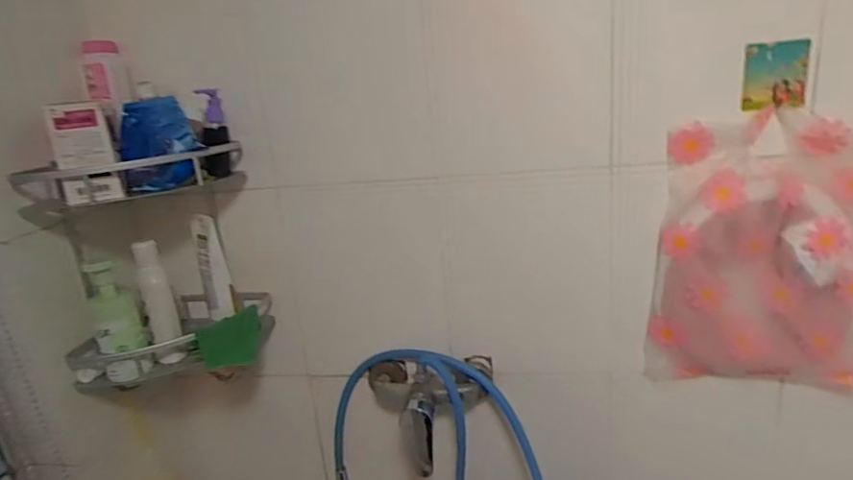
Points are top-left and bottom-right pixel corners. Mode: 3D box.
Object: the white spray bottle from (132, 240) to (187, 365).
[{"bbox_3d":[-0.380,0.090,0.783,0.041,0.170,0.047,-12,19,-19],"label":"white spray bottle"}]

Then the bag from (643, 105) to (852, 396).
[{"bbox_3d":[0.463,0.029,0.765,0.276,0.378,0.044,-2,18,13],"label":"bag"}]

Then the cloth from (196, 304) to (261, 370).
[{"bbox_3d":[-0.288,0.151,0.818,0.027,0.078,0.107,5,21,31],"label":"cloth"}]

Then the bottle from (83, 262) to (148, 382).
[{"bbox_3d":[-0.422,0.108,0.747,0.059,0.156,0.061,-17,20,-29],"label":"bottle"}]

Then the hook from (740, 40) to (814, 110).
[{"bbox_3d":[0.454,-0.213,0.715,0.078,0.083,0.004,0,13,9],"label":"hook"}]

